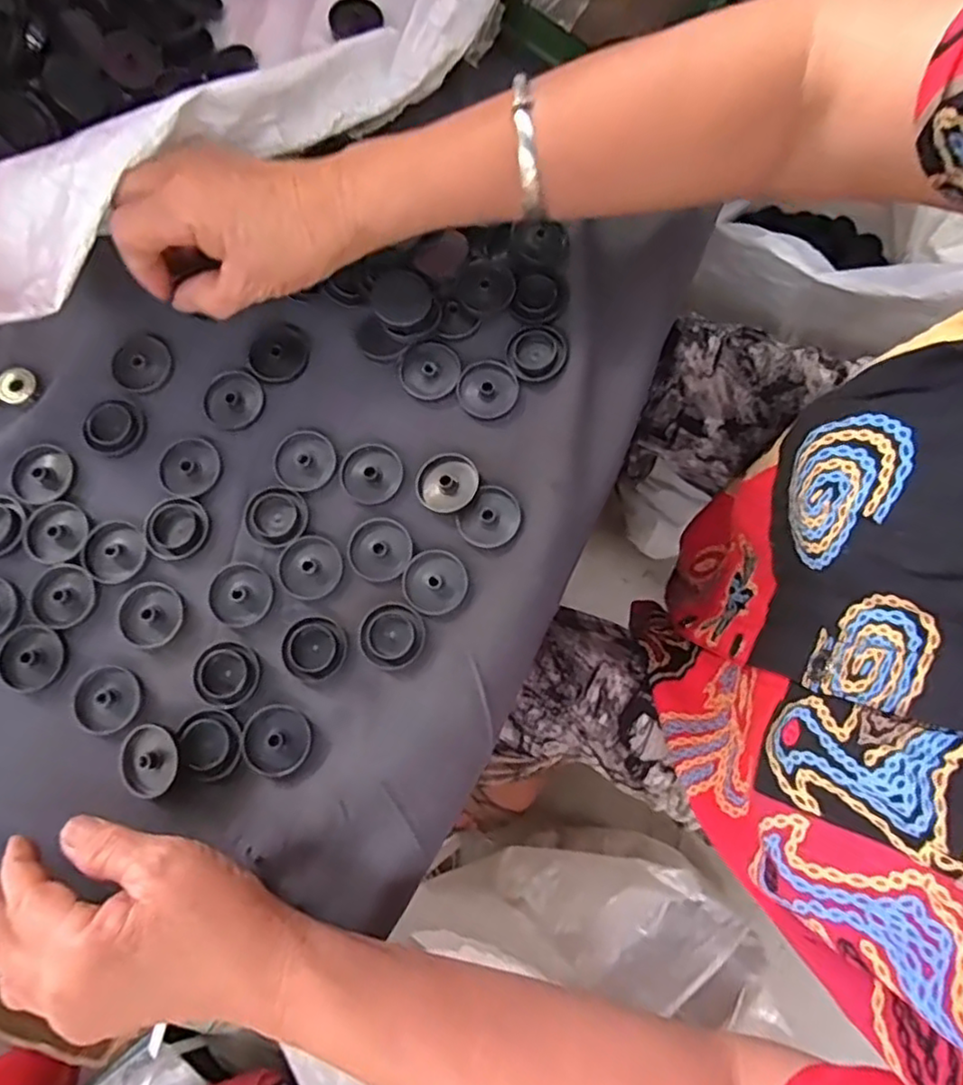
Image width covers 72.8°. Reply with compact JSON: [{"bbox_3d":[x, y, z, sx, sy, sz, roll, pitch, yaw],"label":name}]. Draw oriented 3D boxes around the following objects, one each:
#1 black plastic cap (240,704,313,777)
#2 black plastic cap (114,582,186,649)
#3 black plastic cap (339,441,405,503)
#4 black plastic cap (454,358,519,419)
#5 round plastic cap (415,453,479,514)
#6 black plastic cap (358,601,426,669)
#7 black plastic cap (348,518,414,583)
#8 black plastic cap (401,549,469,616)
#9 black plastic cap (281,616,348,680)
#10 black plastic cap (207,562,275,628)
[{"bbox_3d":[-0.102,0.099,0.326,0.033,0.004,0.033,0,78,1],"label":"black plastic cap"},{"bbox_3d":[-0.173,0.038,0.340,0.033,0.004,0.033,0,78,1],"label":"black plastic cap"},{"bbox_3d":[-0.060,-0.038,0.355,0.033,0.004,0.033,0,78,1],"label":"black plastic cap"},{"bbox_3d":[0.004,-0.086,0.364,0.031,0.005,0.034,0,78,1],"label":"black plastic cap"},{"bbox_3d":[-0.019,-0.032,0.352,0.031,0.005,0.033,0,78,1],"label":"round plastic cap"},{"bbox_3d":[-0.046,0.048,0.336,0.034,0.004,0.033,0,78,1],"label":"black plastic cap"},{"bbox_3d":[-0.054,0.003,0.346,0.033,0.004,0.033,0,78,1],"label":"black plastic cap"},{"bbox_3d":[-0.024,0.020,0.341,0.033,0.004,0.033,0,78,1],"label":"black plastic cap"},{"bbox_3d":[-0.086,0.054,0.335,0.031,0.007,0.030,0,78,1],"label":"black plastic cap"},{"bbox_3d":[-0.127,0.027,0.341,0.033,0.006,0.032,0,78,1],"label":"black plastic cap"}]

